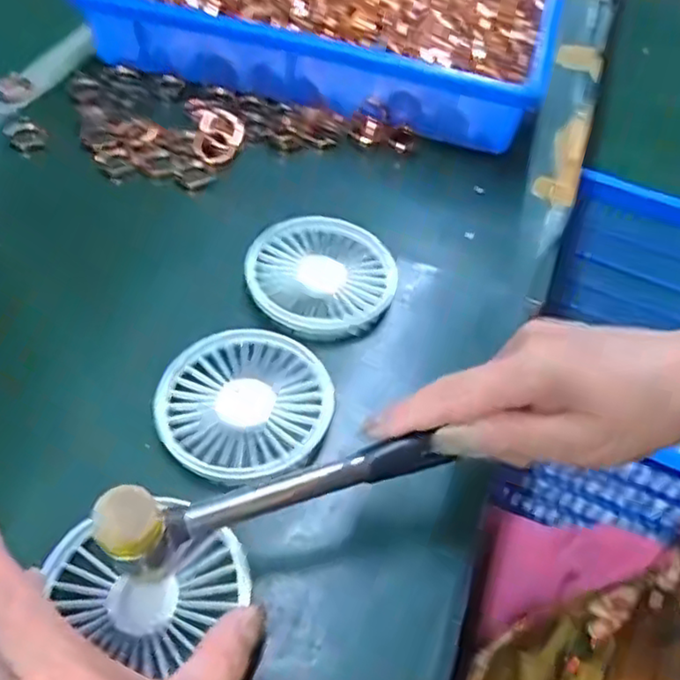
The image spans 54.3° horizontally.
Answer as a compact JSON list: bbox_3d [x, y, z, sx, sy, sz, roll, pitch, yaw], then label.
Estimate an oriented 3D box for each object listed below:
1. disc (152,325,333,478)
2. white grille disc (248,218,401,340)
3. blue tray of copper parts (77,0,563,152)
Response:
[{"bbox_3d":[-0.052,0.031,0.346,0.089,0.007,0.086,25,53,15],"label":"disc"},{"bbox_3d":[-0.010,-0.041,0.409,0.090,0.016,0.086,2,50,-3],"label":"white grille disc"},{"bbox_3d":[-0.009,-0.281,0.562,0.365,0.072,0.235,14,51,7],"label":"blue tray of copper parts"}]

